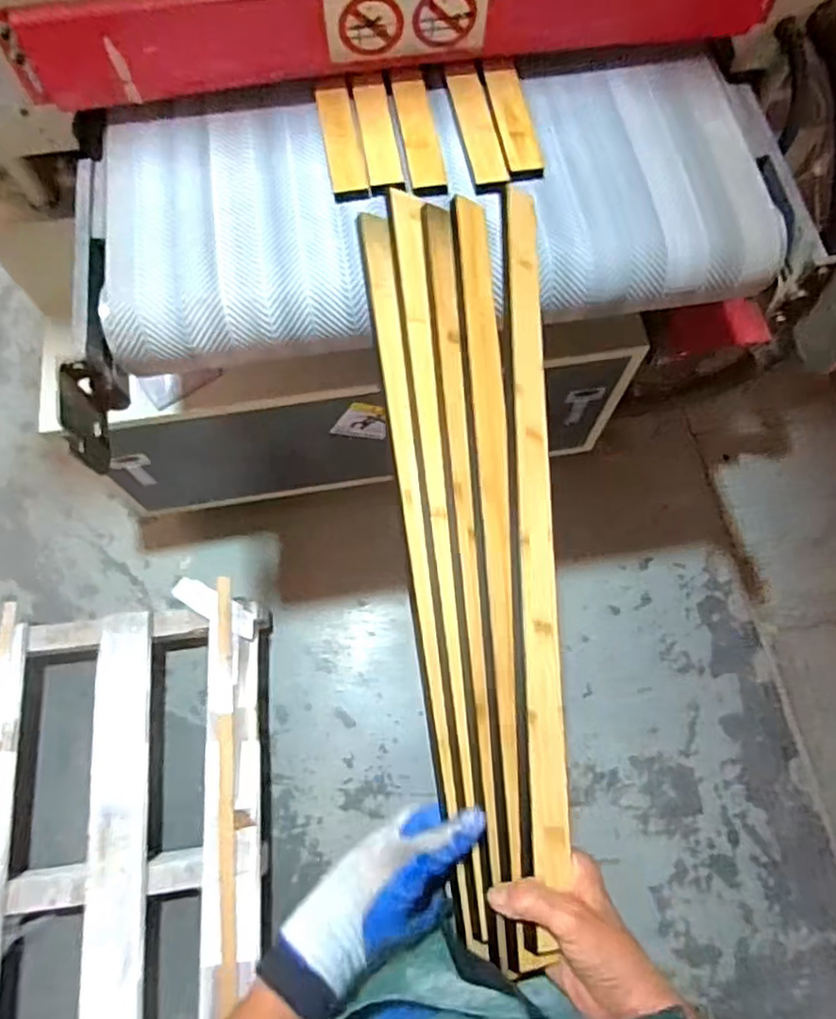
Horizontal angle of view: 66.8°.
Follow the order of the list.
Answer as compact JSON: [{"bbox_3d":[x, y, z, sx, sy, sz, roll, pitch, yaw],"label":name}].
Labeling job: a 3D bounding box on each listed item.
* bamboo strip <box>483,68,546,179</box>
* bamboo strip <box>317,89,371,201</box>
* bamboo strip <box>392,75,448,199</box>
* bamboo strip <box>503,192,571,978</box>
[{"bbox_3d":[0.113,-0.464,0.756,0.045,0.018,0.160,-9,71,2],"label":"bamboo strip"},{"bbox_3d":[-0.089,-0.434,0.741,0.042,0.011,0.174,-9,67,-5],"label":"bamboo strip"},{"bbox_3d":[0.002,-0.445,0.751,0.042,0.013,0.177,-7,67,-4],"label":"bamboo strip"},{"bbox_3d":[0.104,-0.014,0.573,0.046,0.013,0.701,10,68,-20],"label":"bamboo strip"}]

